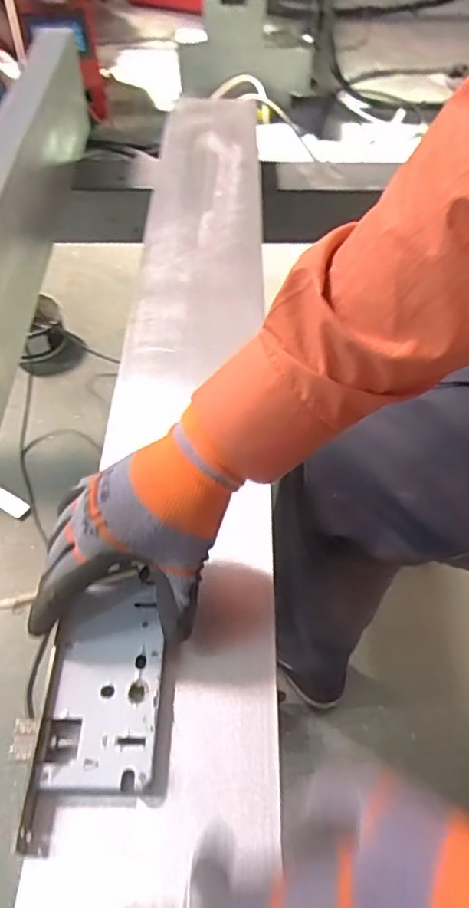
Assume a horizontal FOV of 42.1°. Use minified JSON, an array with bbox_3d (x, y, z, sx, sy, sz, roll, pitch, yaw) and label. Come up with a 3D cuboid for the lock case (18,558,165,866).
[{"bbox_3d":[-0.091,0.161,0.404,0.085,0.017,0.166,1,50,0],"label":"lock case"}]

